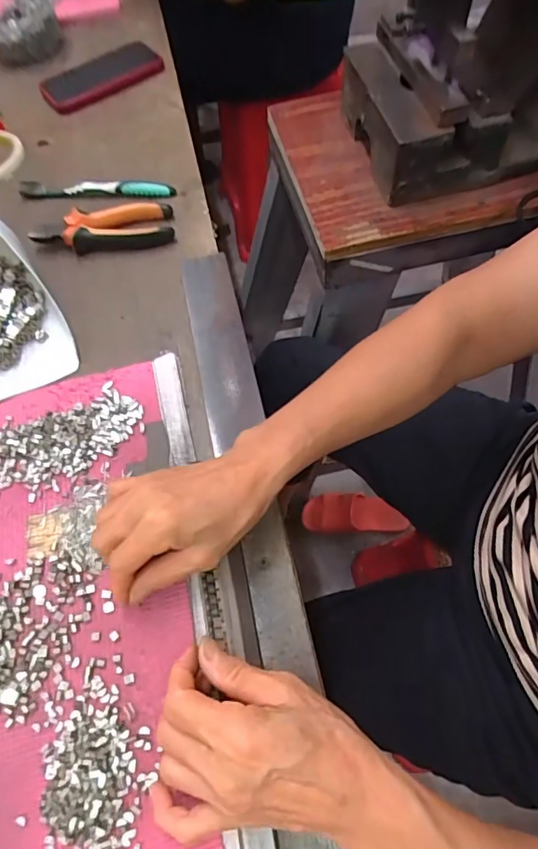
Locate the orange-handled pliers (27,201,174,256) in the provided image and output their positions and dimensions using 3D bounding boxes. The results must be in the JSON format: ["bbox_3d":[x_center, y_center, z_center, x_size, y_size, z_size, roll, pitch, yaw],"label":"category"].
[{"bbox_3d":[-0.178,-0.212,0.533,0.144,0.023,0.053,-5,62,0],"label":"orange-handled pliers"}]

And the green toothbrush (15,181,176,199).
[{"bbox_3d":[-0.201,-0.275,0.577,0.183,0.022,0.016,2,63,4],"label":"green toothbrush"}]

